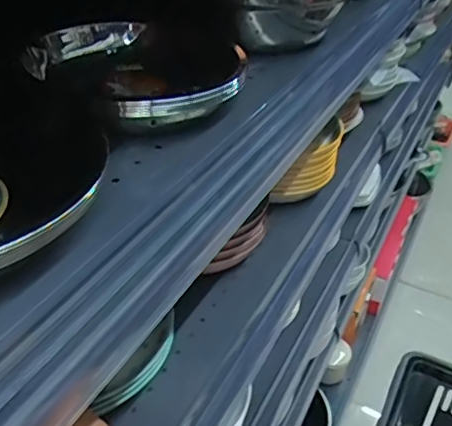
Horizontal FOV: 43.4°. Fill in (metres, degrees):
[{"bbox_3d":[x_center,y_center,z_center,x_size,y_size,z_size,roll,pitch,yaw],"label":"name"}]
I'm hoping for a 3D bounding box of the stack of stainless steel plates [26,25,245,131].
[{"bbox_3d":[-0.067,-0.105,0.431,0.143,0.040,0.113,19,37,20],"label":"stack of stainless steel plates"}]

